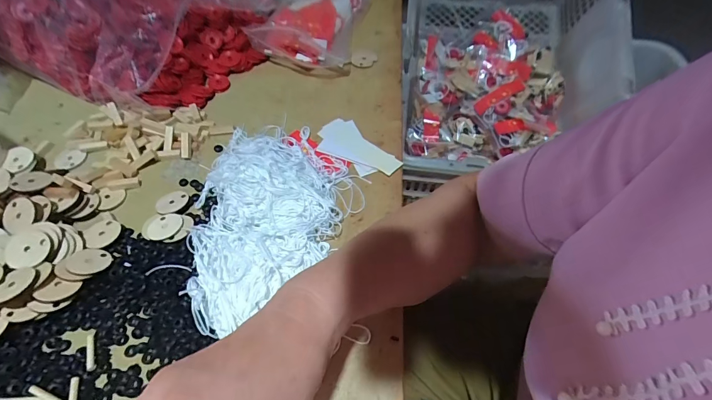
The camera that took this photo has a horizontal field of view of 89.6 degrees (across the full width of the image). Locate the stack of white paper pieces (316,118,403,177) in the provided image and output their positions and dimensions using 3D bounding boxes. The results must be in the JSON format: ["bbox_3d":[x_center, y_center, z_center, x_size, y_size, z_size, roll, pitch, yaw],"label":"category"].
[{"bbox_3d":[-0.002,-0.057,0.423,0.055,0.006,0.106,-39,65,-16],"label":"stack of white paper pieces"}]

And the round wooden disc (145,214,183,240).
[{"bbox_3d":[-0.193,0.027,0.360,0.037,0.004,0.033,-18,48,-5],"label":"round wooden disc"}]

